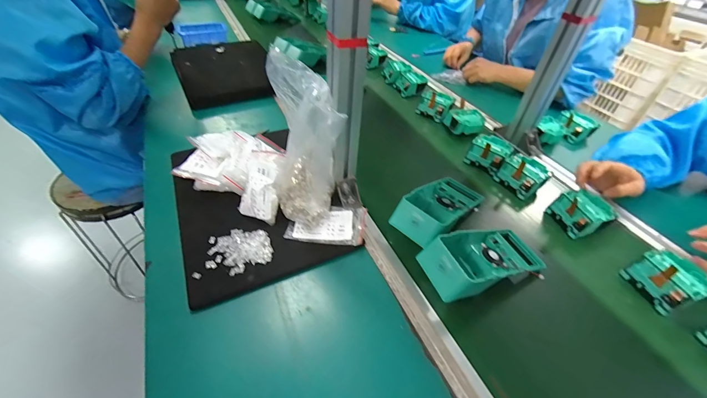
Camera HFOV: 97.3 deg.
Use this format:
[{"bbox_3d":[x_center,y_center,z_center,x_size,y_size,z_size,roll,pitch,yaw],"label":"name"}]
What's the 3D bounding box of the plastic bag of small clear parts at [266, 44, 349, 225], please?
[{"bbox_3d":[-0.071,-0.074,0.458,0.087,0.220,0.149,-3,44,-10],"label":"plastic bag of small clear parts"}]

